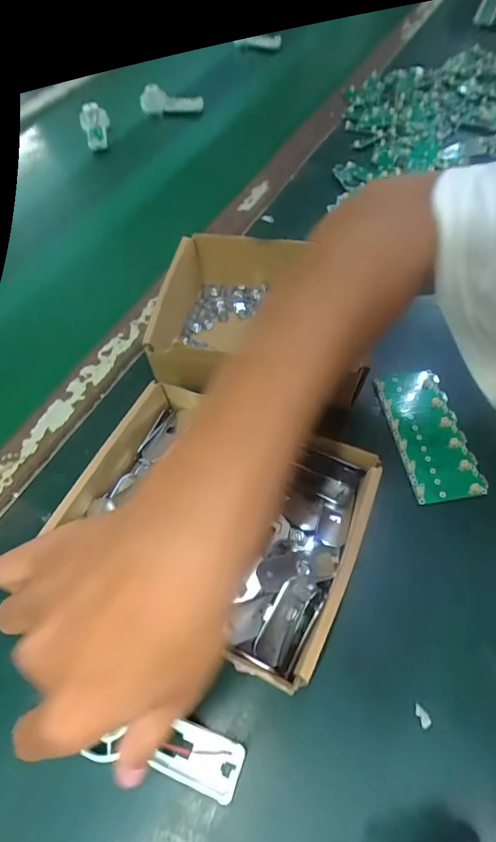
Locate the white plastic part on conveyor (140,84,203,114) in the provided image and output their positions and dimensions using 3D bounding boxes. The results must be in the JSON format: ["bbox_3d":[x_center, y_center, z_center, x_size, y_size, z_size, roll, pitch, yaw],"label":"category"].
[{"bbox_3d":[-0.108,-0.457,0.651,0.100,0.032,0.013,16,59,15],"label":"white plastic part on conveyor"}]

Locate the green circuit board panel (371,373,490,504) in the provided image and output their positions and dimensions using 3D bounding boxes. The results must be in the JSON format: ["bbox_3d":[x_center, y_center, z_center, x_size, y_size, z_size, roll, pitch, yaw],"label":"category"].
[{"bbox_3d":[0.137,0.008,0.346,0.051,0.007,0.109,-10,58,0],"label":"green circuit board panel"}]

